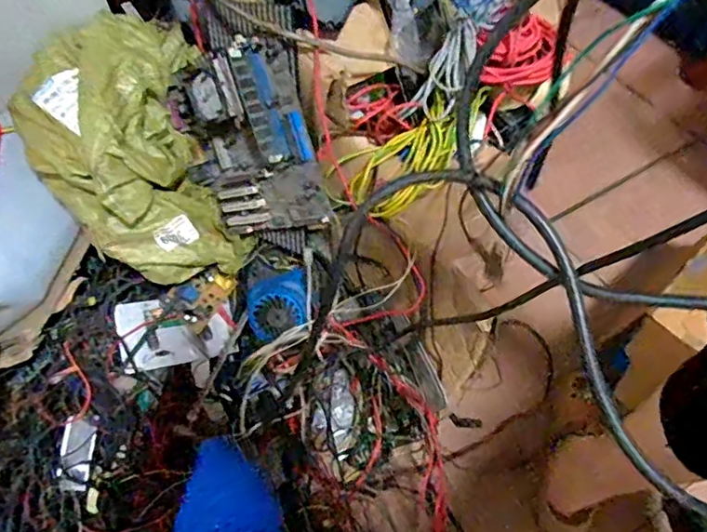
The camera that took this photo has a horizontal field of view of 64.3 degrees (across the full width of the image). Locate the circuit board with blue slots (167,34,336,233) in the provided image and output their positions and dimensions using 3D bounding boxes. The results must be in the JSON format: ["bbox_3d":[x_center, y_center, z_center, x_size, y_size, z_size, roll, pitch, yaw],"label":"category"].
[{"bbox_3d":[-0.148,-0.159,0.751,0.231,0.246,0.048,-2,28,41],"label":"circuit board with blue slots"}]

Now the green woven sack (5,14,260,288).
[{"bbox_3d":[-0.315,-0.161,0.790,0.236,0.212,0.325,-17,58,-14],"label":"green woven sack"}]

